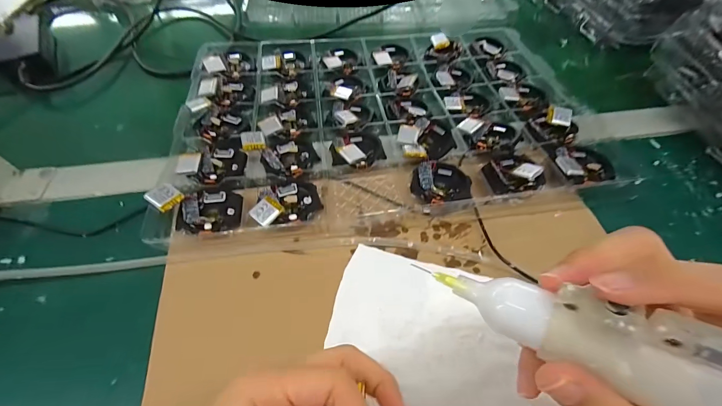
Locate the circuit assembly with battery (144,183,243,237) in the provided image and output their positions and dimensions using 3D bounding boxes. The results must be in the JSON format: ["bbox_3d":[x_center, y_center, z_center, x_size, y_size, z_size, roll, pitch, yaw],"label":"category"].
[{"bbox_3d":[-0.139,0.005,0.264,0.066,0.025,0.046,-6,56,-4],"label":"circuit assembly with battery"}]

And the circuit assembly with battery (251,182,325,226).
[{"bbox_3d":[-0.065,0.000,0.275,0.056,0.019,0.044,-12,57,-8],"label":"circuit assembly with battery"}]

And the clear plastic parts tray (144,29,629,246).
[{"bbox_3d":[0.018,-0.109,0.349,0.410,0.024,0.289,-7,57,-5],"label":"clear plastic parts tray"}]

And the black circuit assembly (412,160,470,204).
[{"bbox_3d":[0.072,-0.018,0.289,0.052,0.015,0.045,-21,59,-13],"label":"black circuit assembly"}]

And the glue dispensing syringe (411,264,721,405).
[{"bbox_3d":[0.095,0.055,0.105,0.150,0.027,0.030,18,55,36],"label":"glue dispensing syringe"}]

